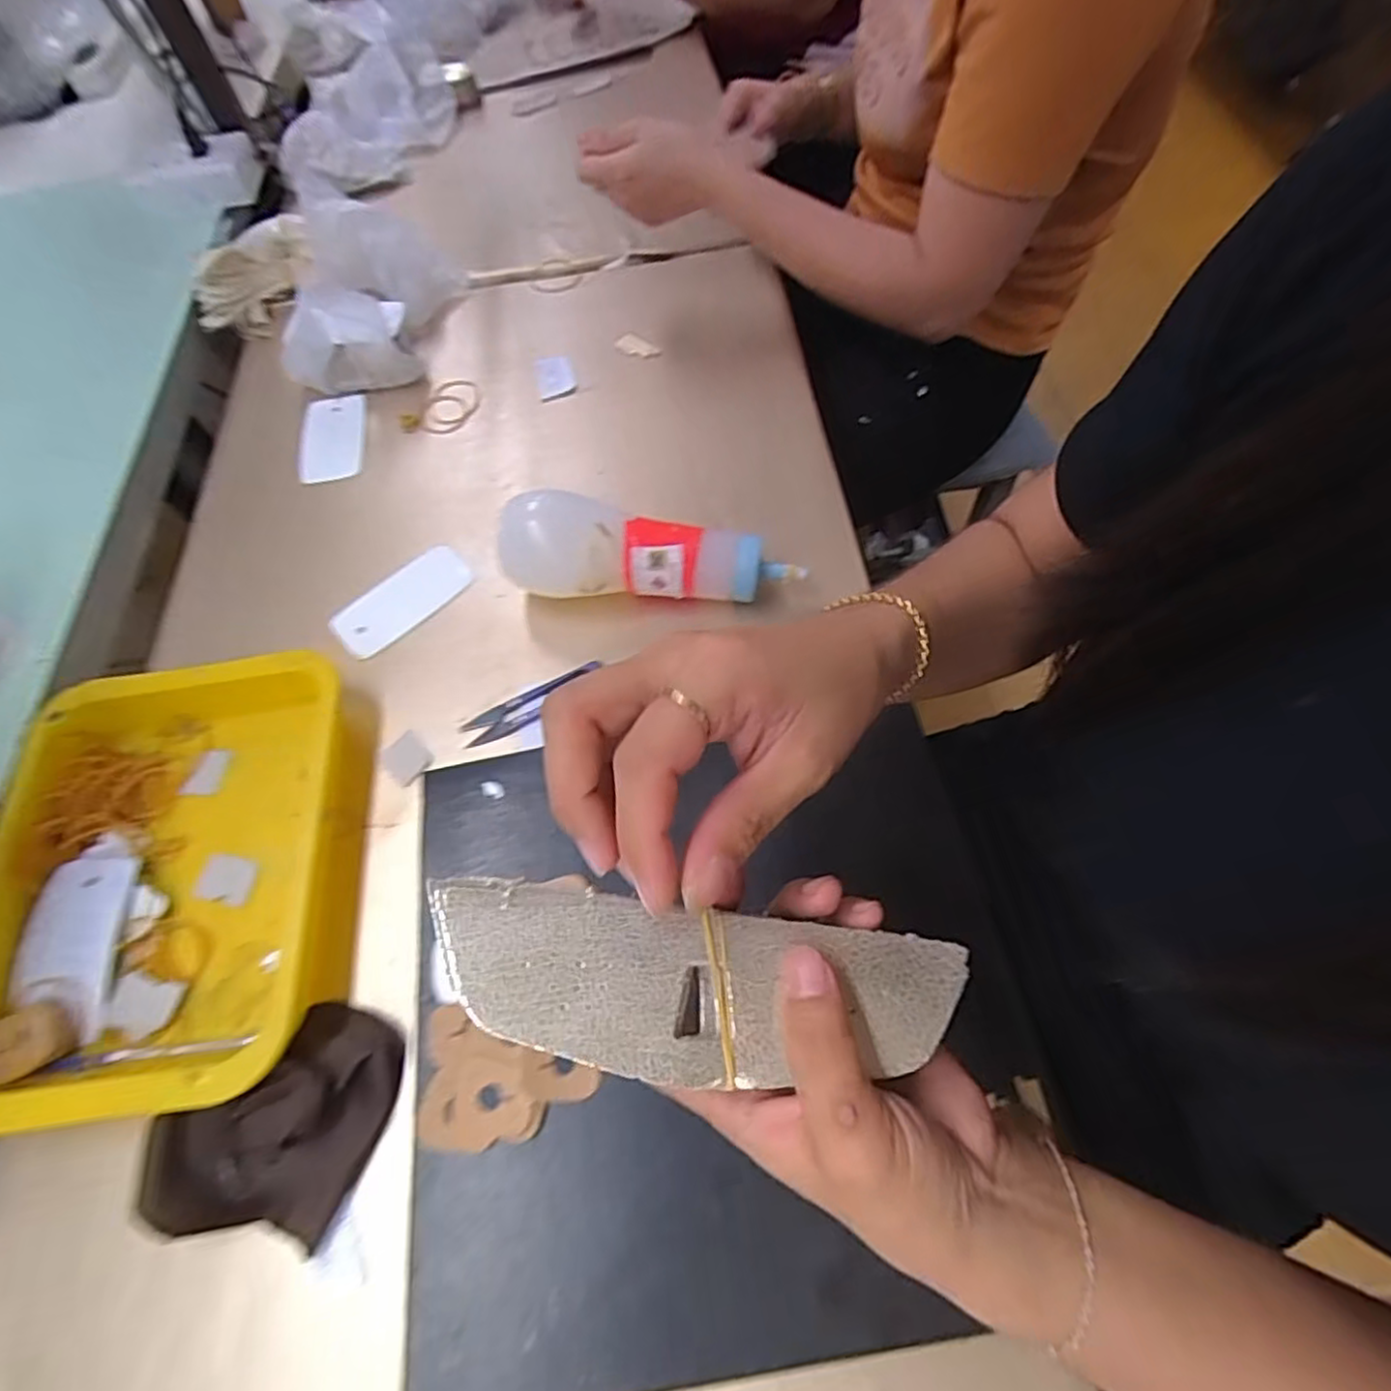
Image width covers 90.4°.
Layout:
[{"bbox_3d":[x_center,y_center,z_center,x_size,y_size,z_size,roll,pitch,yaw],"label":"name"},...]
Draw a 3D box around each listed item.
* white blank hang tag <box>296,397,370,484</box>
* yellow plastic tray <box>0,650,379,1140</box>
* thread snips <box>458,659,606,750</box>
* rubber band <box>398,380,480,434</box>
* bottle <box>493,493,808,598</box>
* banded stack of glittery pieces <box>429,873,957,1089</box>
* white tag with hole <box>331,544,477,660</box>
[{"bbox_3d":[-0.314,-0.226,0.602,0.052,0.011,0.100,-6,60,-12],"label":"white blank hang tag"},{"bbox_3d":[-0.306,0.101,0.404,0.203,0.039,0.250,-8,61,-1],"label":"yellow plastic tray"},{"bbox_3d":[-0.110,0.006,0.462,0.097,0.008,0.024,-22,63,-9],"label":"thread snips"},{"bbox_3d":[-0.224,-0.254,0.616,0.051,0.004,0.079,31,67,12],"label":"rubber band"},{"bbox_3d":[-0.030,-0.096,0.478,0.204,0.063,0.062,3,62,5],"label":"bottle"},{"bbox_3d":[0.001,0.093,0.220,0.168,0.010,0.051,7,62,-3],"label":"banded stack of glittery pieces"},{"bbox_3d":[-0.219,-0.072,0.517,0.050,0.004,0.105,40,71,21],"label":"white tag with hole"}]

